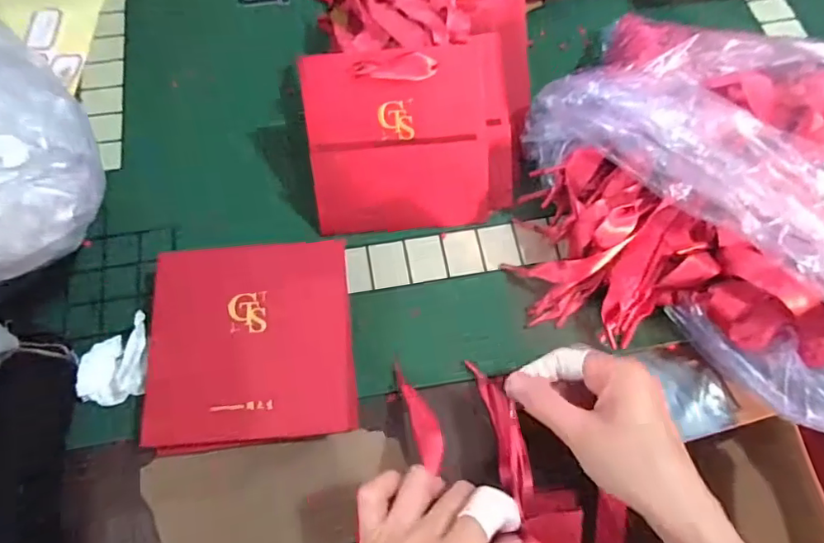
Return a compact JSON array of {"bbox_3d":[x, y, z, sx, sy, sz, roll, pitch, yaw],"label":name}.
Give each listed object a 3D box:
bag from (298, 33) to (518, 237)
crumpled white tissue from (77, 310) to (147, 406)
[{"bbox_3d":[0.001,-0.104,0.414,0.159,0.016,0.136,-8,99,-8],"label":"bag"},{"bbox_3d":[-0.218,0.065,0.389,0.045,0.024,0.060,-1,68,-2],"label":"crumpled white tissue"}]

